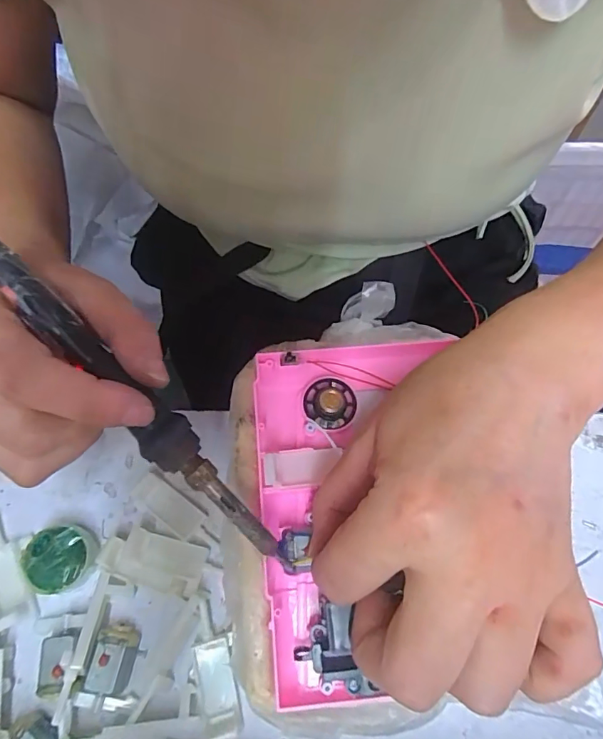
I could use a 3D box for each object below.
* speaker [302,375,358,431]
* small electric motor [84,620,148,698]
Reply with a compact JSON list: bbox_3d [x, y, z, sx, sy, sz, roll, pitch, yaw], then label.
[{"bbox_3d":[0.015,0.016,0.244,0.028,0.012,0.027,1,65,-1],"label":"speaker"},{"bbox_3d":[-0.089,0.139,0.221,0.020,0.013,0.028,7,65,2],"label":"small electric motor"}]

